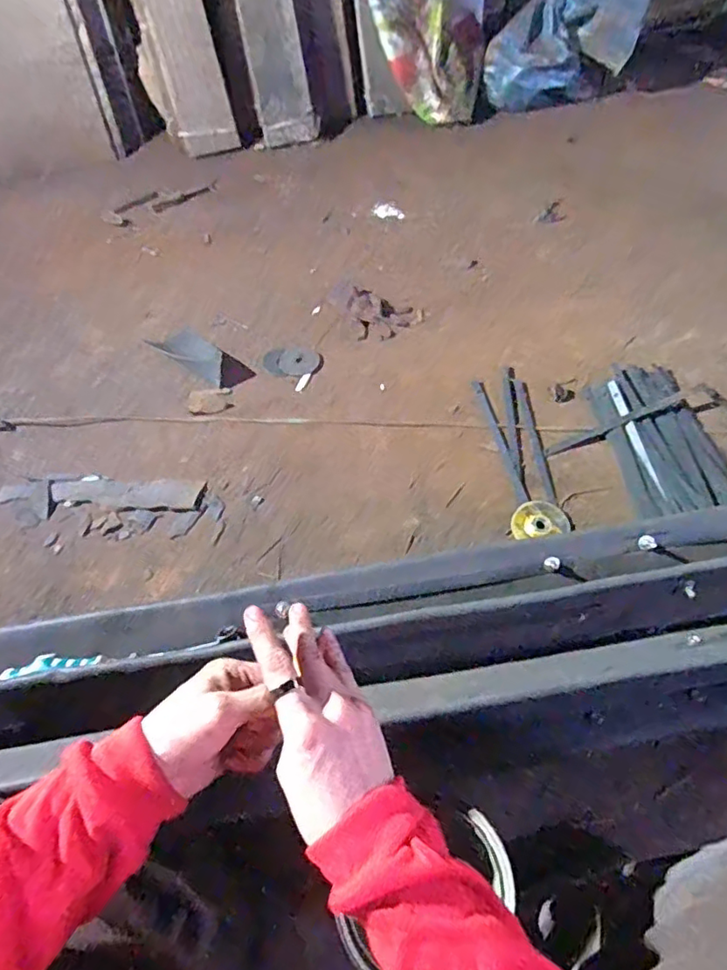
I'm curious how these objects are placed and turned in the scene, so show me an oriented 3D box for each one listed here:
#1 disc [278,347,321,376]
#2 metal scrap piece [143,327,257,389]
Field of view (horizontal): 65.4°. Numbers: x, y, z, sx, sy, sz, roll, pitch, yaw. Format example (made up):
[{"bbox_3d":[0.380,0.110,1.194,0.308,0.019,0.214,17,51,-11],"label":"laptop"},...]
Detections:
[{"bbox_3d":[-0.136,-0.264,1.201,0.077,0.005,0.080,-1,56,2],"label":"disc"},{"bbox_3d":[-0.334,-0.263,1.179,0.218,0.033,0.085,28,61,20],"label":"metal scrap piece"}]

